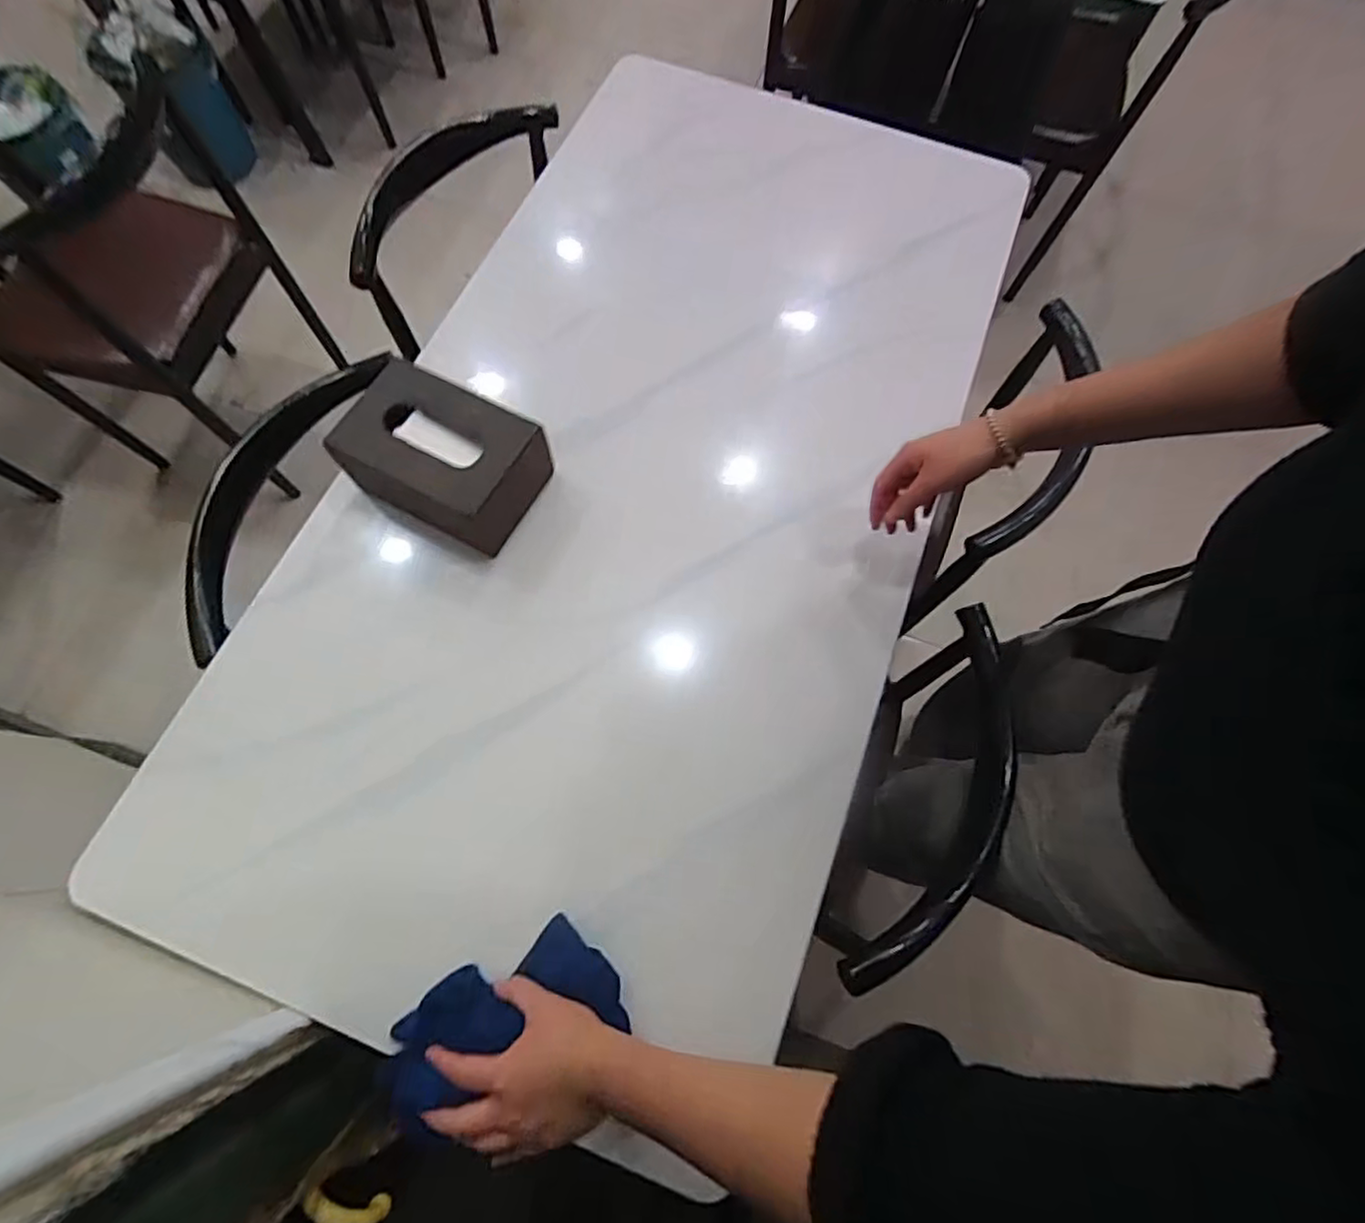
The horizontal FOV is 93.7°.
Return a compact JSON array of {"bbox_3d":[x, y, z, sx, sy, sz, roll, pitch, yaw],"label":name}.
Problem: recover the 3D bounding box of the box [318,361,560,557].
[{"bbox_3d":[-0.229,-0.148,0.624,0.182,0.095,0.126,22,71,6],"label":"box"}]

